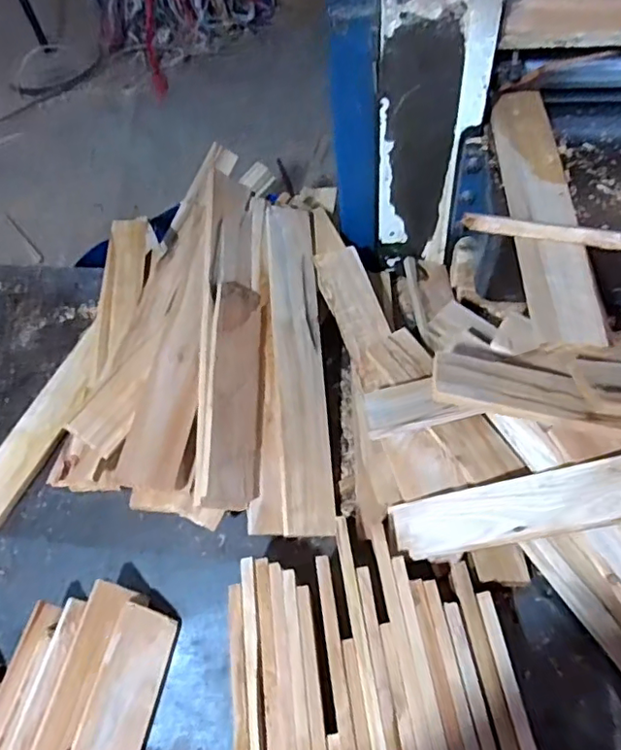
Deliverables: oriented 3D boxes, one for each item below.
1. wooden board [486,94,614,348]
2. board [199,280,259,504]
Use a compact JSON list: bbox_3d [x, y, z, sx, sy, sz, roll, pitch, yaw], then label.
[{"bbox_3d":[0.258,-0.195,0.639,0.069,0.022,0.395,0,57,5],"label":"wooden board"},{"bbox_3d":[-0.094,0.017,0.723,0.019,0.079,0.296,-22,62,42],"label":"board"}]

